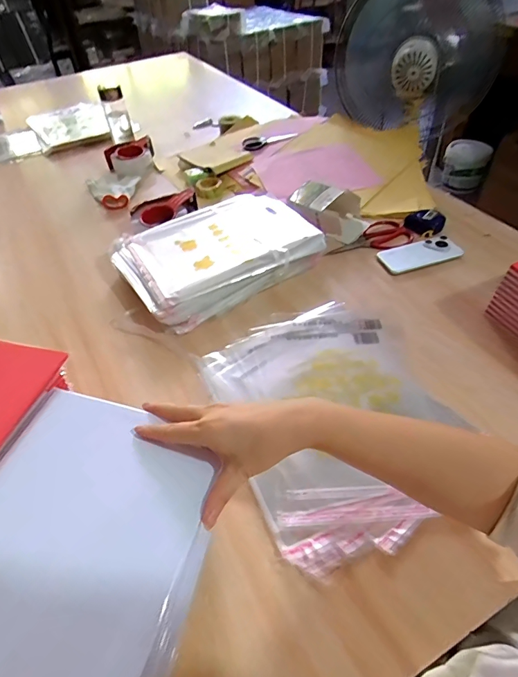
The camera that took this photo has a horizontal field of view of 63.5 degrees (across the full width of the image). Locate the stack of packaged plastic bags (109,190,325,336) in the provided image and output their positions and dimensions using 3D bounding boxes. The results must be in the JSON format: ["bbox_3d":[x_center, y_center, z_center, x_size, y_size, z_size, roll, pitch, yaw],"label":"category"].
[{"bbox_3d":[-0.083,-0.175,0.849,0.376,0.059,0.285,-29,49,-20],"label":"stack of packaged plastic bags"}]

